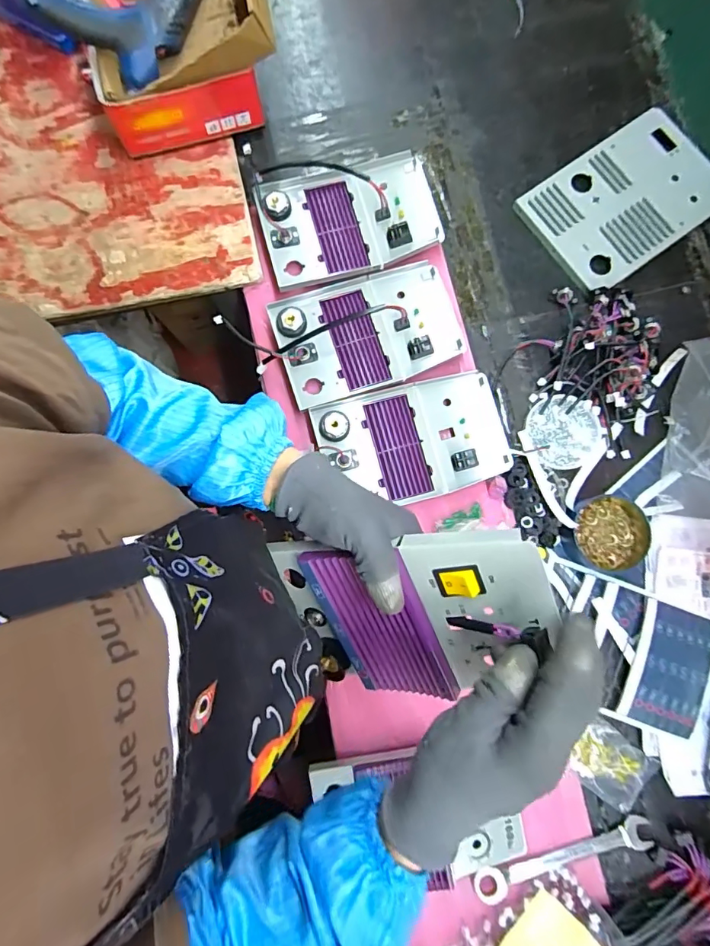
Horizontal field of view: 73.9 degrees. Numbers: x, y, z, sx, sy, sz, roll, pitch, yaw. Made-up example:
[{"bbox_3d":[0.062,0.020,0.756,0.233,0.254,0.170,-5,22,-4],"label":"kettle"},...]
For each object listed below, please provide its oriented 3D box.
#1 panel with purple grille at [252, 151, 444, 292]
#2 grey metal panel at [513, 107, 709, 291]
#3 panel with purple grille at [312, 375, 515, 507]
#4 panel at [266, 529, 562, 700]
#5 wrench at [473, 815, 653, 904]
[{"bbox_3d":[-0.008,-0.346,0.649,0.236,0.037,0.164,-16,83,-2],"label":"panel with purple grille"},{"bbox_3d":[0.385,-0.389,0.668,0.268,0.012,0.177,-36,84,-4],"label":"grey metal panel"},{"bbox_3d":[0.073,-0.039,0.607,0.229,0.035,0.148,-16,83,-2],"label":"panel with purple grille"},{"bbox_3d":[0.041,0.118,0.370,0.217,0.028,0.146,-11,111,30],"label":"panel"},{"bbox_3d":[0.242,0.446,0.545,0.214,0.013,0.034,-17,83,-2],"label":"wrench"}]

